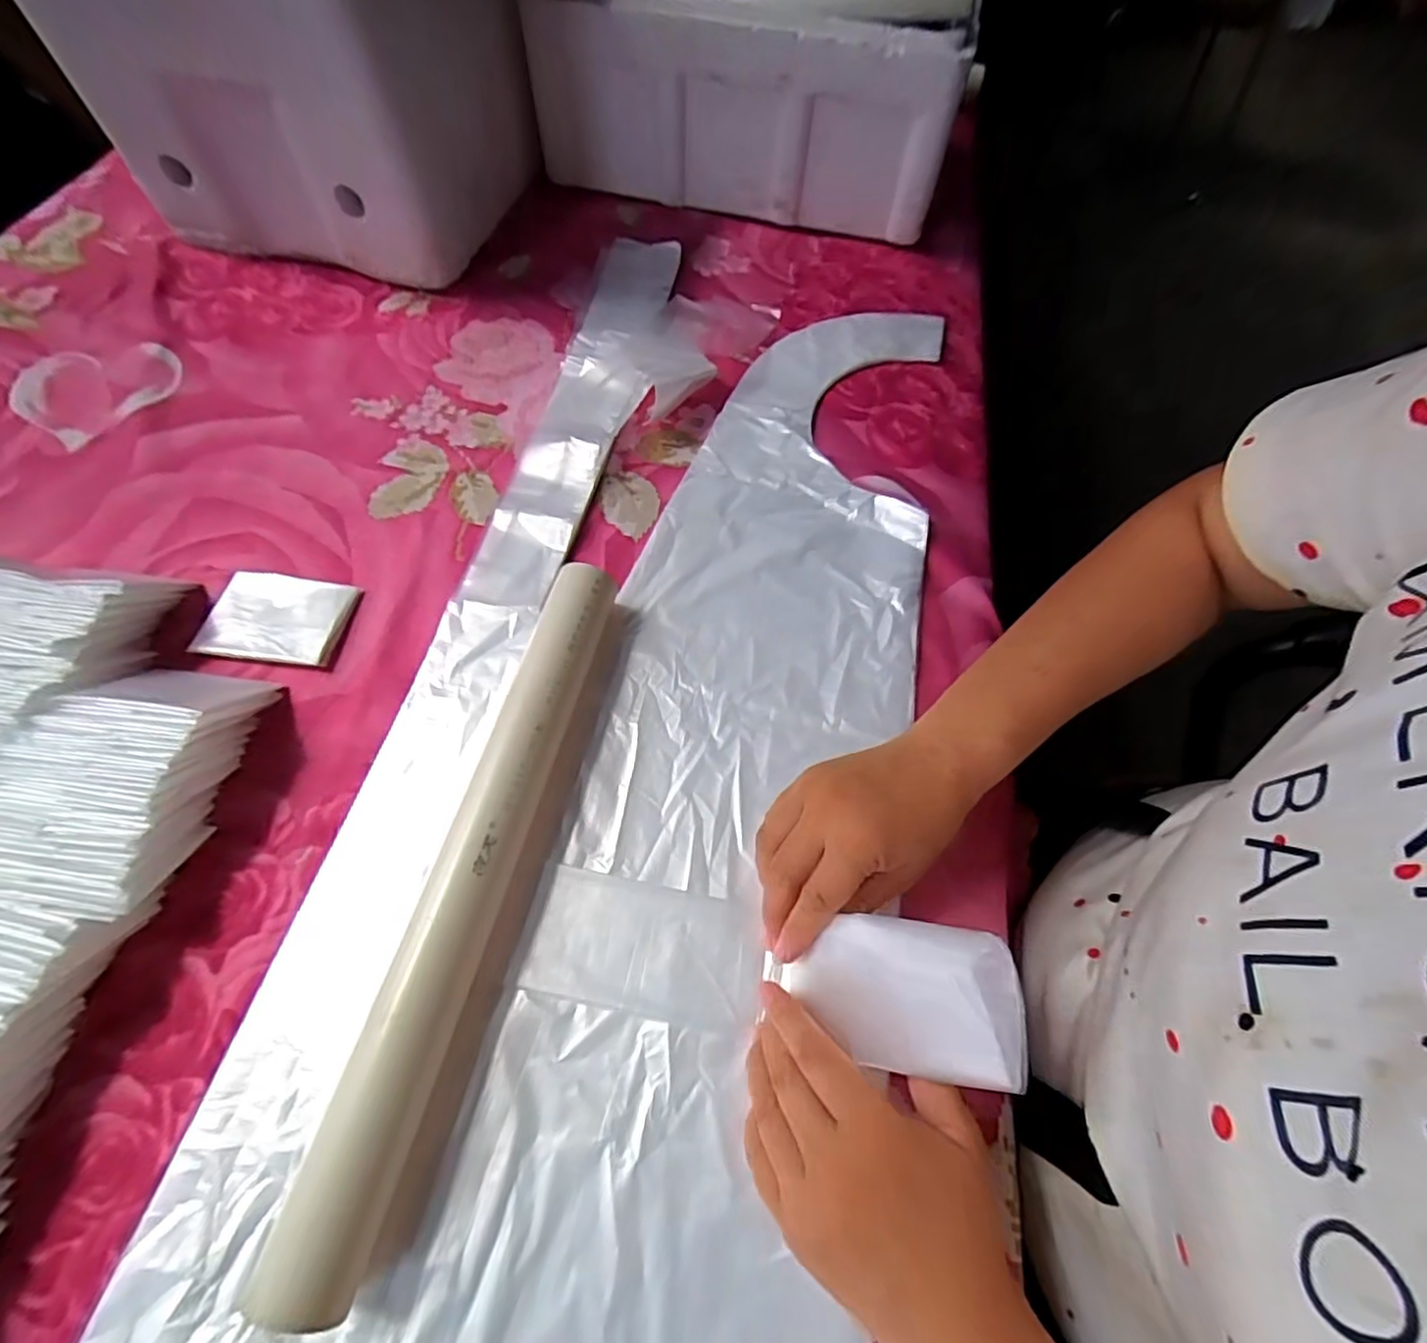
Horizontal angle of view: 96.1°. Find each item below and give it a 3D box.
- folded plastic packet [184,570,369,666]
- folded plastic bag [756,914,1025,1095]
[{"bbox_3d":[-0.285,-0.036,0.417,0.084,0.008,0.062,7,61,0],"label":"folded plastic packet"},{"bbox_3d":[0.072,0.138,0.277,0.024,0.120,0.053,30,57,-26],"label":"folded plastic bag"}]

